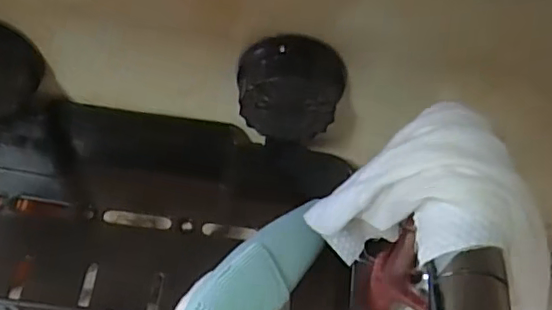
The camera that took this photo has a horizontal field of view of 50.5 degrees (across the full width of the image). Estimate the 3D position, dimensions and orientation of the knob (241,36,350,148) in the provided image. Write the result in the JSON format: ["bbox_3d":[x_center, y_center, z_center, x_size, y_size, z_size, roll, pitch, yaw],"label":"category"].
[{"bbox_3d":[0.008,-0.034,0.306,0.051,0.046,0.037,3,55,-1],"label":"knob"}]

